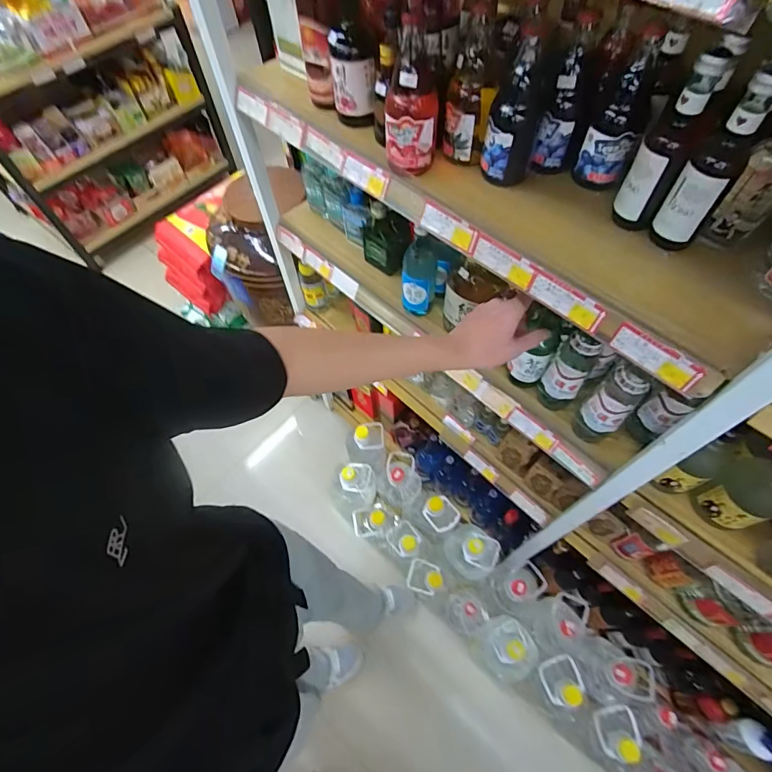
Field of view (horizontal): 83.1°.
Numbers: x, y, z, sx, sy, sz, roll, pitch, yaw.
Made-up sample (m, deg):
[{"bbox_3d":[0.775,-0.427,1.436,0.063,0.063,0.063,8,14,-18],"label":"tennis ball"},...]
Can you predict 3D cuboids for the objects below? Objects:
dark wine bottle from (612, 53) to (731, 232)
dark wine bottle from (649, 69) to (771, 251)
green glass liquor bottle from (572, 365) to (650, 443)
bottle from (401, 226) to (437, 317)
[{"bbox_3d":[0.309,-0.263,0.483,0.047,0.175,0.051,23,65,15],"label":"dark wine bottle"},{"bbox_3d":[0.347,-0.230,0.465,0.052,0.170,0.047,38,69,21],"label":"dark wine bottle"},{"bbox_3d":[0.337,0.032,0.664,0.065,0.185,0.062,-42,67,-18],"label":"green glass liquor bottle"},{"bbox_3d":[0.059,-0.202,0.812,0.067,0.170,0.060,6,61,6],"label":"bottle"}]

